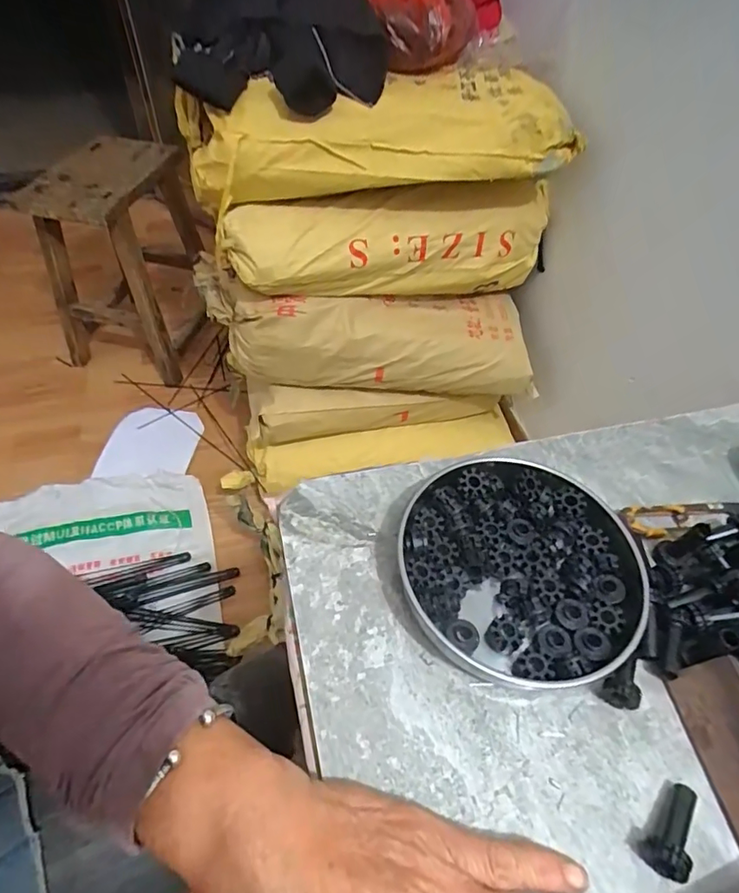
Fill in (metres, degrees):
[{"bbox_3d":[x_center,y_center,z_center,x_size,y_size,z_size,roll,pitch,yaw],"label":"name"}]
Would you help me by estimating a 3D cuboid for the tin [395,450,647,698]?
[{"bbox_3d":[0.089,0.068,0.309,0.135,0.026,0.135,2,50,-2],"label":"tin"}]

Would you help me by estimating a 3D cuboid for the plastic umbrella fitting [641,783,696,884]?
[{"bbox_3d":[0.137,0.173,0.235,0.019,0.014,0.041,33,44,26],"label":"plastic umbrella fitting"}]

